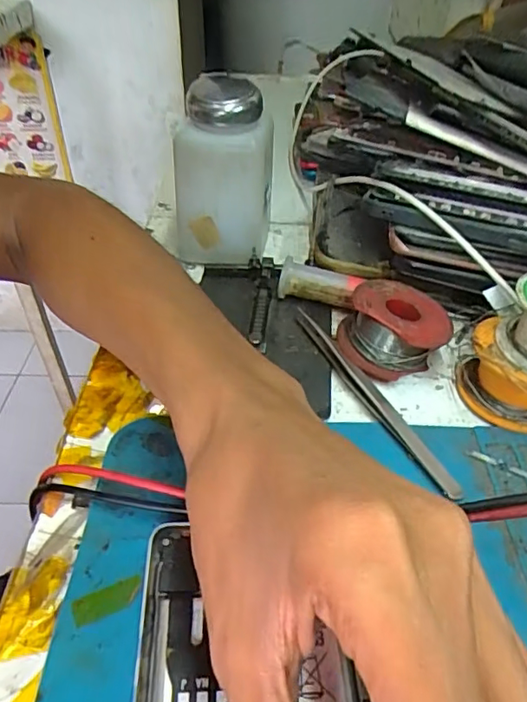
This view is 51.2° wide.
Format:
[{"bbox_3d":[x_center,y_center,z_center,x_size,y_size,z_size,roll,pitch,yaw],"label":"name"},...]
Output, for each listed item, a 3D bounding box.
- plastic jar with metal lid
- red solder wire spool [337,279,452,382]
[{"bbox_3d":[-0.025,-0.101,0.327,0.057,0.104,0.048,1,42,-1],"label":"plastic jar with metal lid"},{"bbox_3d":[0.067,-0.011,0.283,0.051,0.033,0.044,1,42,-1],"label":"red solder wire spool"}]

